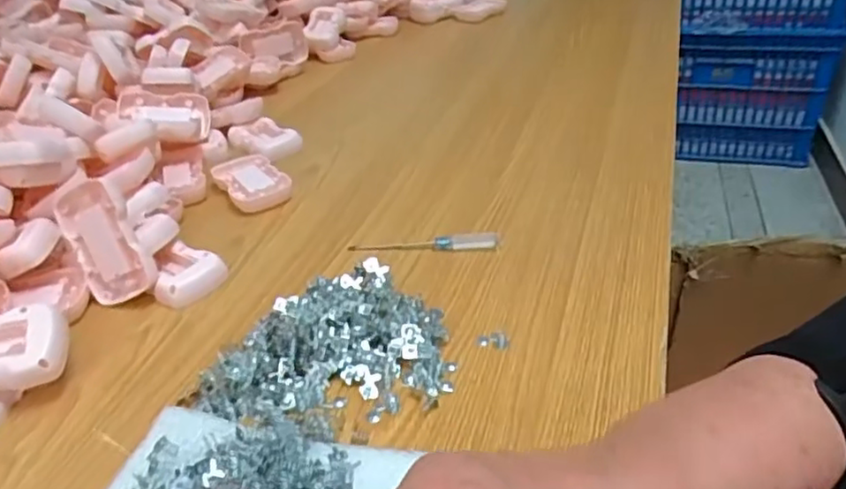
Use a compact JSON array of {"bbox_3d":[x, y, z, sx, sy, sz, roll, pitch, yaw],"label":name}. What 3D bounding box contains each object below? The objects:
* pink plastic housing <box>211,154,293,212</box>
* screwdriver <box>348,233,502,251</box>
[{"bbox_3d":[-0.161,-0.060,0.609,0.051,0.016,0.089,-24,39,-27],"label":"pink plastic housing"},{"bbox_3d":[0.001,-0.002,0.515,0.119,0.013,0.011,2,34,8],"label":"screwdriver"}]

